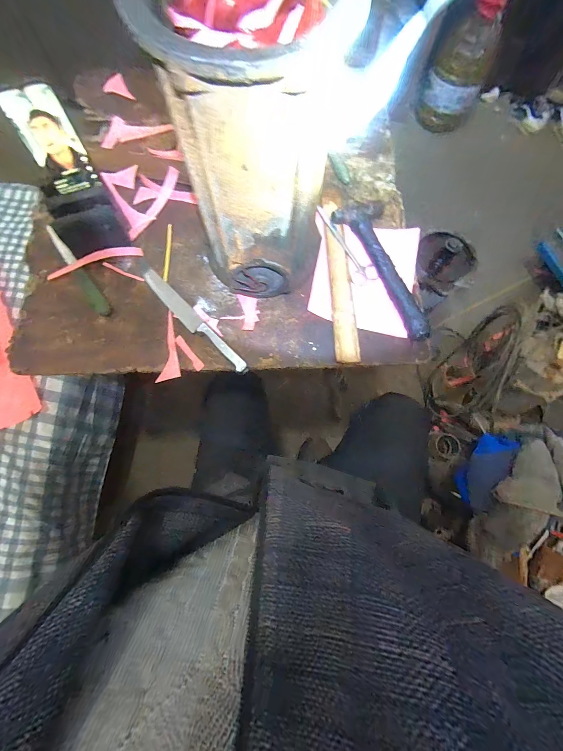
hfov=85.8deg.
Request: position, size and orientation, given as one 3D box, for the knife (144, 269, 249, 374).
[{"bbox_3d":[-0.157,-0.099,0.533,0.031,0.019,0.269,-42,79,-11],"label":"knife"}]

